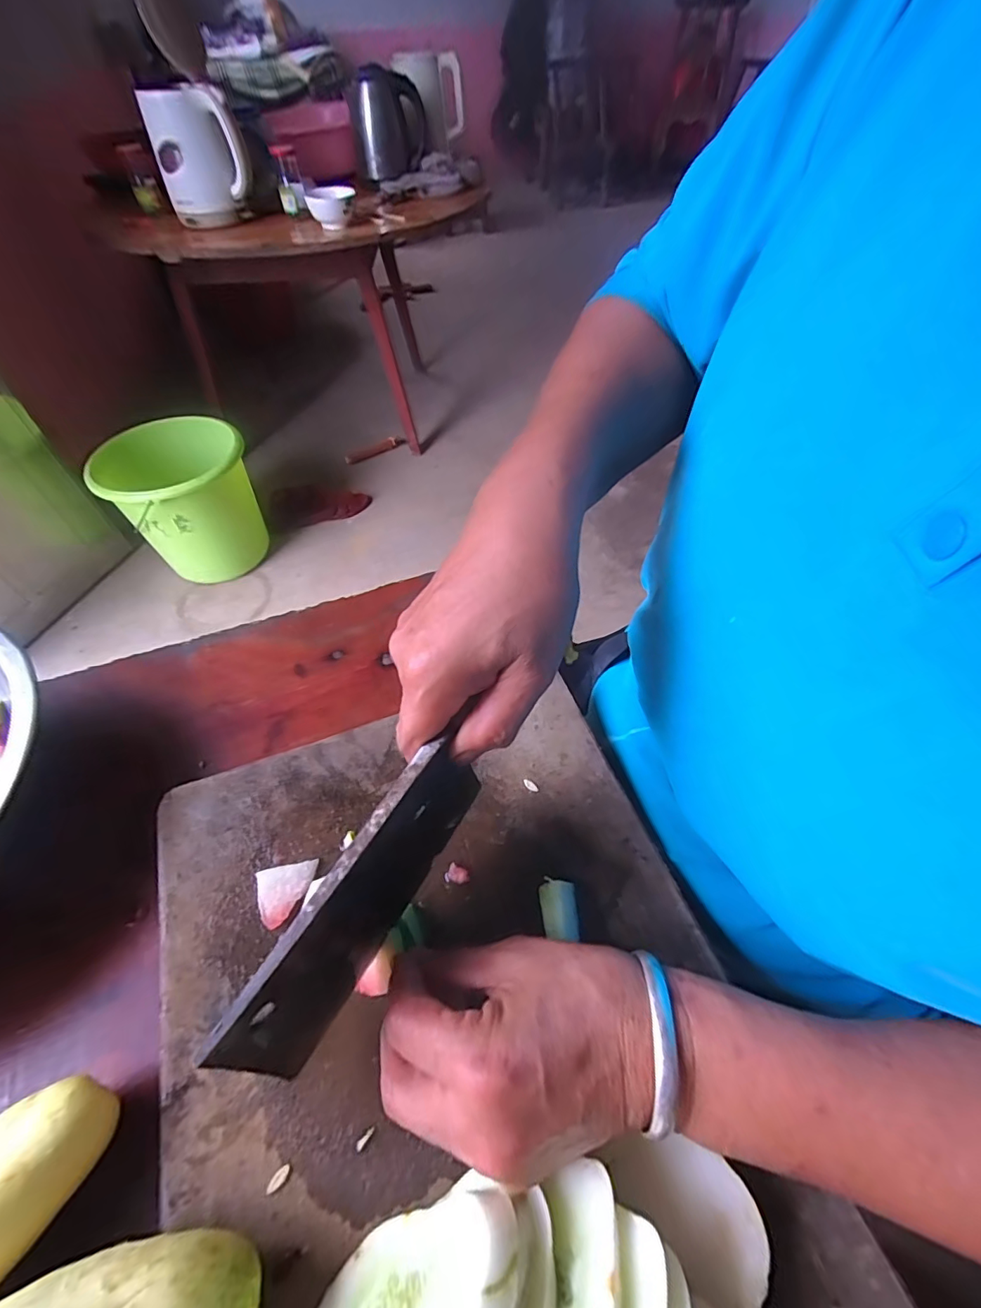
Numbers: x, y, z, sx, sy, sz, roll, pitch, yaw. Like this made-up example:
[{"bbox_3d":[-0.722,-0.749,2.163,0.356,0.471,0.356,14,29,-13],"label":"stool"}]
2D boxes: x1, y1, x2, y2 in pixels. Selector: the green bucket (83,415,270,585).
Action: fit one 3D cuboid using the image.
[{"bbox_3d":[-0.738,-0.373,1.265,0.289,0.337,0.267,0,53,1],"label":"green bucket"}]

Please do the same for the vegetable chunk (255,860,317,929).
[{"bbox_3d":[-0.115,0.135,0.283,0.032,0.005,0.030,-16,55,-11],"label":"vegetable chunk"}]

